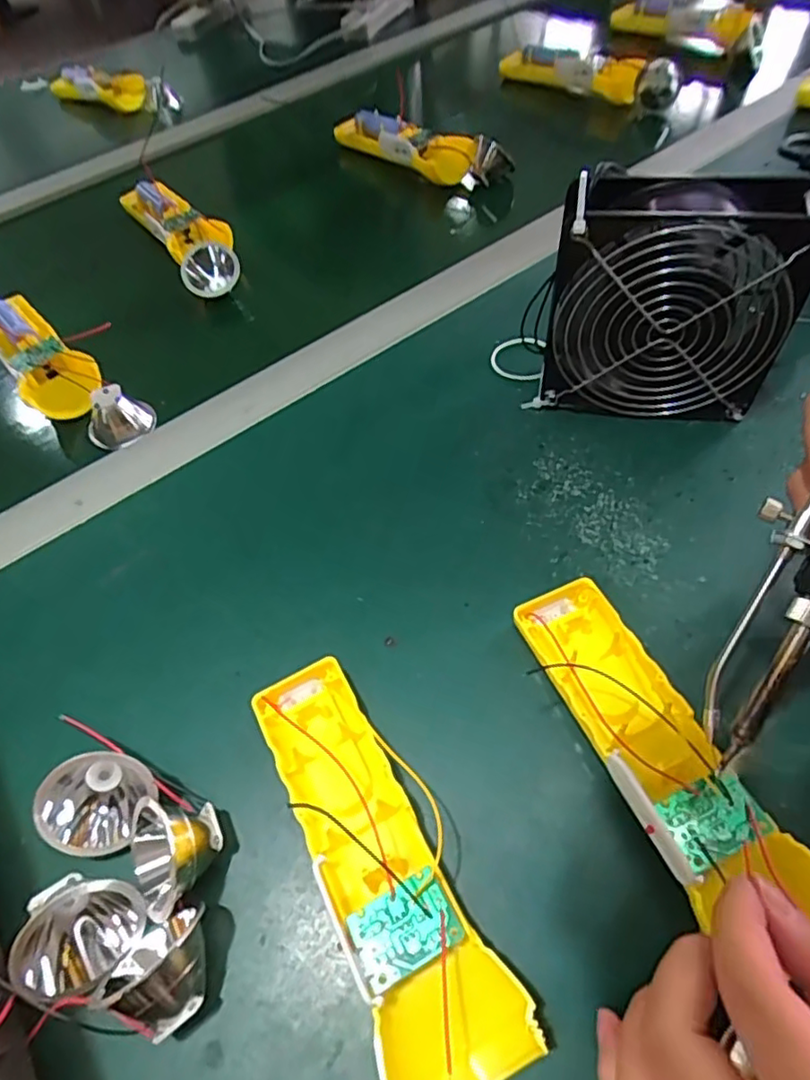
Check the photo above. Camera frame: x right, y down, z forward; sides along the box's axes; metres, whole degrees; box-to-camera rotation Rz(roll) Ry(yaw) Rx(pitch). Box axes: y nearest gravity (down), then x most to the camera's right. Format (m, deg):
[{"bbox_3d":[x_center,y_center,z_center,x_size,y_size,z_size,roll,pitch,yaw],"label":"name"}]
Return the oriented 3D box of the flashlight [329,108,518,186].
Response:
[{"bbox_3d":[0.002,-0.372,0.578,0.201,0.034,0.047,29,64,21],"label":"flashlight"}]

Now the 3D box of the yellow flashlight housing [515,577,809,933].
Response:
[{"bbox_3d":[0.102,0.083,0.252,0.046,0.021,0.158,-23,49,-10],"label":"yellow flashlight housing"}]

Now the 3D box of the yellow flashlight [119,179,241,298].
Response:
[{"bbox_3d":[-0.193,-0.273,0.527,0.055,0.038,0.179,-29,58,-15],"label":"yellow flashlight"}]

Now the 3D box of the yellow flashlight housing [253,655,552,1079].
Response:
[{"bbox_3d":[-0.011,0.122,0.244,0.051,0.029,0.165,-24,57,-11],"label":"yellow flashlight housing"}]

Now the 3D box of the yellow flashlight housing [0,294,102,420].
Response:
[{"bbox_3d":[-0.273,-0.138,0.448,0.049,0.019,0.160,-40,61,-21],"label":"yellow flashlight housing"}]

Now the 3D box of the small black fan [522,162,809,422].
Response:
[{"bbox_3d":[0.138,-0.128,0.335,0.135,0.123,0.049,7,56,9],"label":"small black fan"}]

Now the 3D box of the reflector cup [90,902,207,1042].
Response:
[{"bbox_3d":[-0.087,0.156,0.224,0.032,0.031,0.037,19,59,17],"label":"reflector cup"}]

